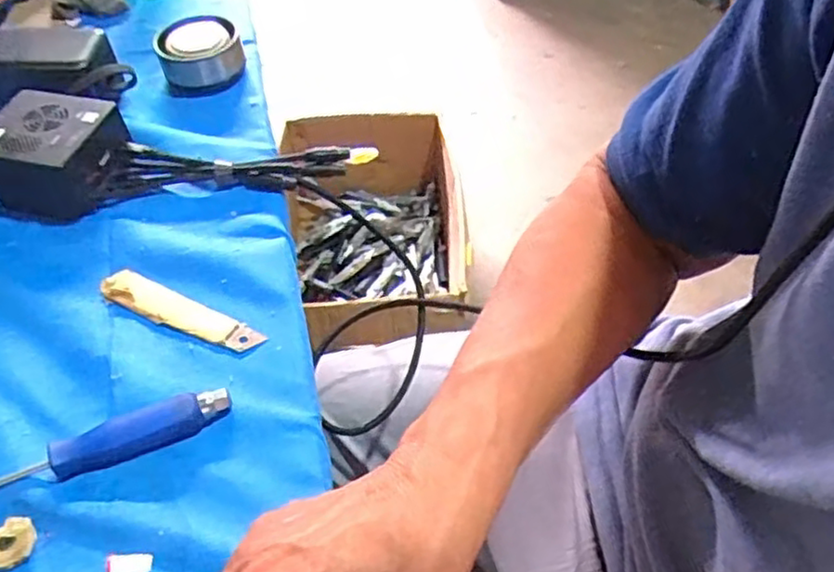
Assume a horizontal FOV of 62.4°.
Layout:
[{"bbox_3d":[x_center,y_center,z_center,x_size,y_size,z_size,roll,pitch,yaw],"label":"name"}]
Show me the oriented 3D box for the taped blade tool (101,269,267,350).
[{"bbox_3d":[-0.144,0.014,0.416,0.107,0.005,0.023,19,54,16],"label":"taped blade tool"}]

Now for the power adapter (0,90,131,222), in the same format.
[{"bbox_3d":[-0.251,-0.093,0.476,0.079,0.048,0.075,11,52,10],"label":"power adapter"}]

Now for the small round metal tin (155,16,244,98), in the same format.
[{"bbox_3d":[-0.177,-0.190,0.563,0.065,0.037,0.065,-17,53,-12],"label":"small round metal tin"}]

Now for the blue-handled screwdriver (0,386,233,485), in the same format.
[{"bbox_3d":[-0.188,0.089,0.349,0.186,0.015,0.020,-18,53,-13],"label":"blue-handled screwdriver"}]

